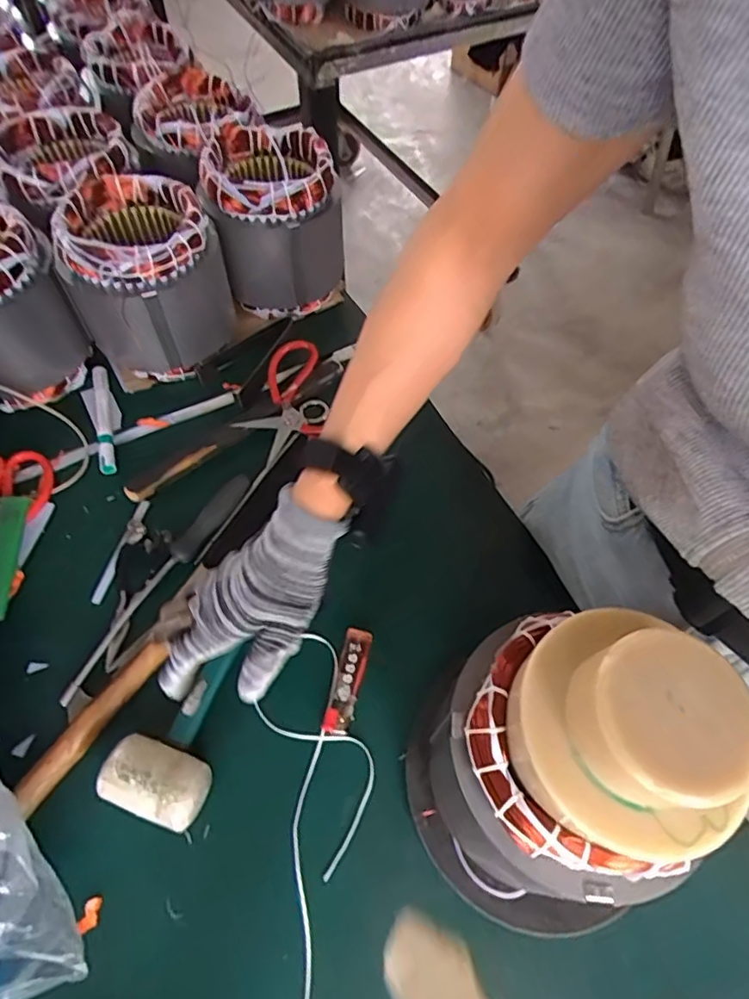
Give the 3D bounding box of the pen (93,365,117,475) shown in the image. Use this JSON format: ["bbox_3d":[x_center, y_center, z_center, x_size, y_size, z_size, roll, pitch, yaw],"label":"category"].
[{"bbox_3d":[-0.285,-0.085,0.590,0.018,0.012,0.140,-14,61,-9],"label":"pen"}]

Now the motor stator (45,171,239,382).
[{"bbox_3d":[-0.227,-0.218,0.578,0.123,0.170,0.124,0,59,-1],"label":"motor stator"}]

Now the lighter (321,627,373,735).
[{"bbox_3d":[-0.022,0.152,0.477,0.024,0.010,0.086,12,60,6],"label":"lighter"}]

